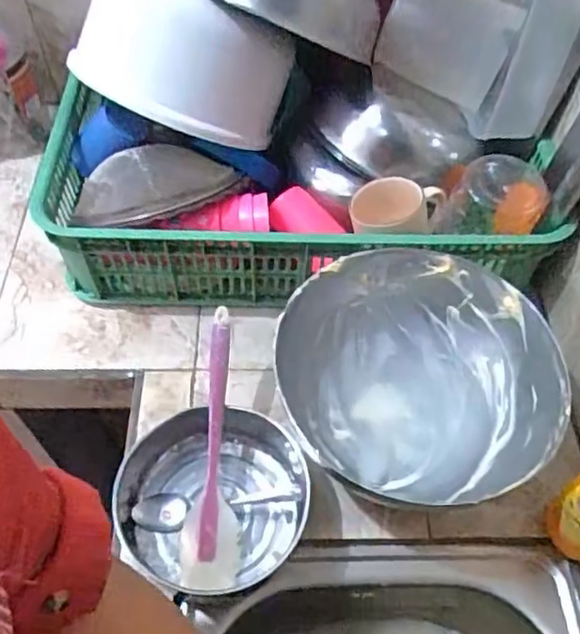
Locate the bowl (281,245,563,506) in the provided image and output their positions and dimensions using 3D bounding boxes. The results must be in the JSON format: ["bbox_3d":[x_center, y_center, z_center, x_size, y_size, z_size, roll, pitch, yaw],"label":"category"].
[{"bbox_3d":[0.134,0.050,0.658,0.280,0.120,0.245,20,66,9],"label":"bowl"}]

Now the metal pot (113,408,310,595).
[{"bbox_3d":[-0.071,0.185,0.632,0.191,0.071,0.172,-23,59,-17],"label":"metal pot"}]

